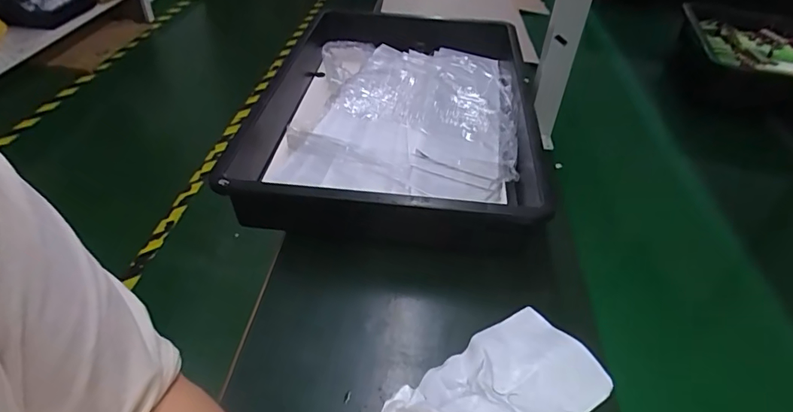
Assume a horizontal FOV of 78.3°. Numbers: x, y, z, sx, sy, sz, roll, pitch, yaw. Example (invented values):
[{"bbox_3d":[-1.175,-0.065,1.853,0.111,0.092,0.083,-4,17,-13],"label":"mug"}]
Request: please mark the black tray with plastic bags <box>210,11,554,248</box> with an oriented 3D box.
[{"bbox_3d":[0.001,-0.132,0.687,0.380,0.066,0.474,7,40,3],"label":"black tray with plastic bags"}]

